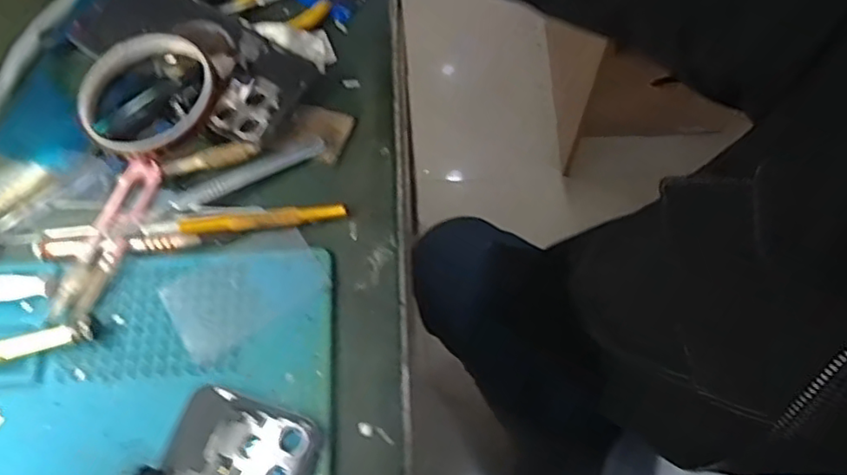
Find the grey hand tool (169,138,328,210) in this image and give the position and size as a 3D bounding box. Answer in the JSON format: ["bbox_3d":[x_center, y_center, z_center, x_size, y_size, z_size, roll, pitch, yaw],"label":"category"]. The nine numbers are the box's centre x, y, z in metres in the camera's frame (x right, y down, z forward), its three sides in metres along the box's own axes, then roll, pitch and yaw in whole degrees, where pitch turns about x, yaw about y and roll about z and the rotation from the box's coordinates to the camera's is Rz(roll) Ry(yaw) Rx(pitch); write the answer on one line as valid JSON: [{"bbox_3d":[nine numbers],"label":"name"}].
[{"bbox_3d":[-0.108,-0.040,0.392,0.098,0.005,0.014,-25,72,-10],"label":"grey hand tool"}]

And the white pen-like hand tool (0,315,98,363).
[{"bbox_3d":[-0.231,0.062,0.340,0.103,0.012,0.012,-15,70,-6],"label":"white pen-like hand tool"}]

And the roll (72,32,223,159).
[{"bbox_3d":[-0.171,-0.089,0.391,0.075,0.019,0.083,42,74,14],"label":"roll"}]

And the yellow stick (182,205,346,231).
[{"bbox_3d":[-0.093,-0.011,0.372,0.095,0.009,0.010,-6,69,-3],"label":"yellow stick"}]

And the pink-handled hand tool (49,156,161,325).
[{"bbox_3d":[-0.185,0.000,0.365,0.028,0.018,0.100,19,70,6],"label":"pink-handled hand tool"}]

